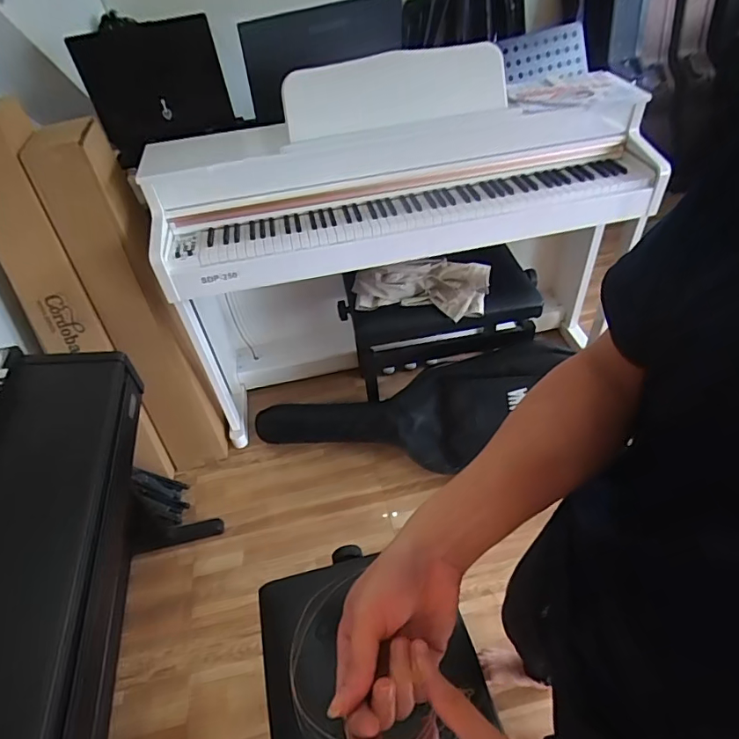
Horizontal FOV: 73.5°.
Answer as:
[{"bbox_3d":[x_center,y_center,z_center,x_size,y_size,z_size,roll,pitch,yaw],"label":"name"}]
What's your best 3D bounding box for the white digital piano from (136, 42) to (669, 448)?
[{"bbox_3d":[0.098,-0.373,1.574,1.384,0.976,0.469,-12,45,-6],"label":"white digital piano"}]

